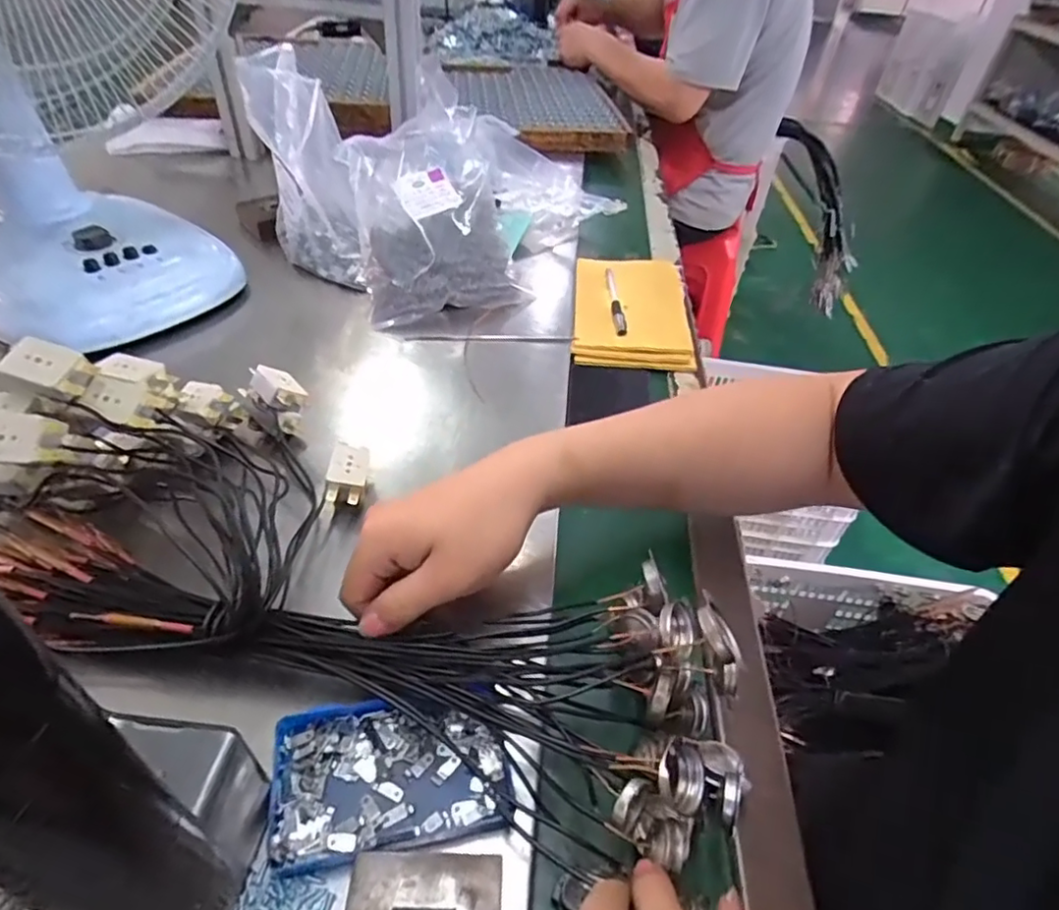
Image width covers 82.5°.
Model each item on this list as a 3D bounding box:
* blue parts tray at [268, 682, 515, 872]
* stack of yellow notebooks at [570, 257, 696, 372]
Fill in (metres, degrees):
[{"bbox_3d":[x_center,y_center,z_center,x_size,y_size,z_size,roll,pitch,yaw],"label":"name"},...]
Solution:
[{"bbox_3d":[-0.069,0.155,0.301,0.112,0.016,0.070,-4,44,-11],"label":"blue parts tray"},{"bbox_3d":[0.116,-0.170,0.692,0.126,0.020,0.213,7,43,1],"label":"stack of yellow notebooks"}]

